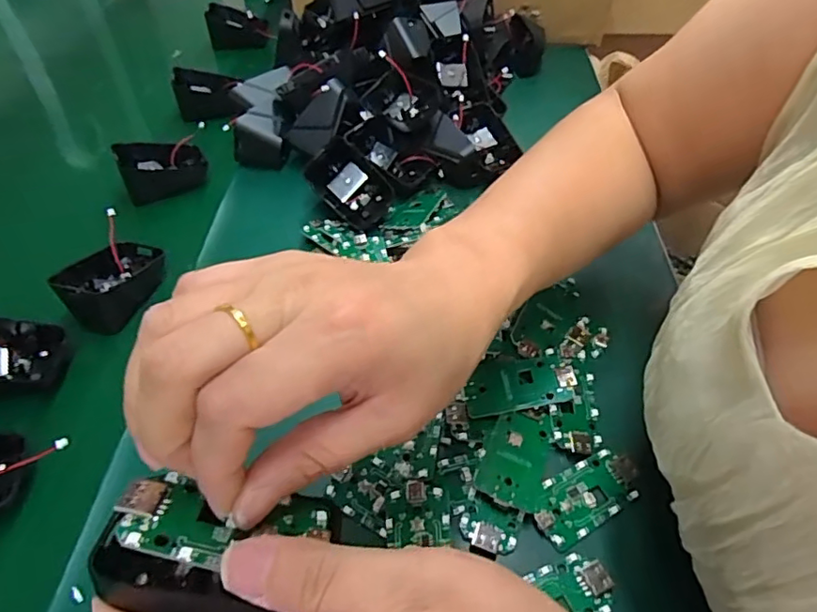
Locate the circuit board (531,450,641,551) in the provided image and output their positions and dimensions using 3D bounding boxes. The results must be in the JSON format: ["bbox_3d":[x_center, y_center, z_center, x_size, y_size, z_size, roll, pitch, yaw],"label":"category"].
[{"bbox_3d":[0.092,0.098,0.289,0.061,0.006,0.030,-24,52,-22],"label":"circuit board"}]

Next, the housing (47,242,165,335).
[{"bbox_3d":[-0.201,-0.019,0.379,0.044,0.035,0.067,20,50,16],"label":"housing"}]

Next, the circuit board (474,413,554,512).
[{"bbox_3d":[0.057,0.082,0.296,0.032,0.010,0.052,16,49,13],"label":"circuit board"}]

